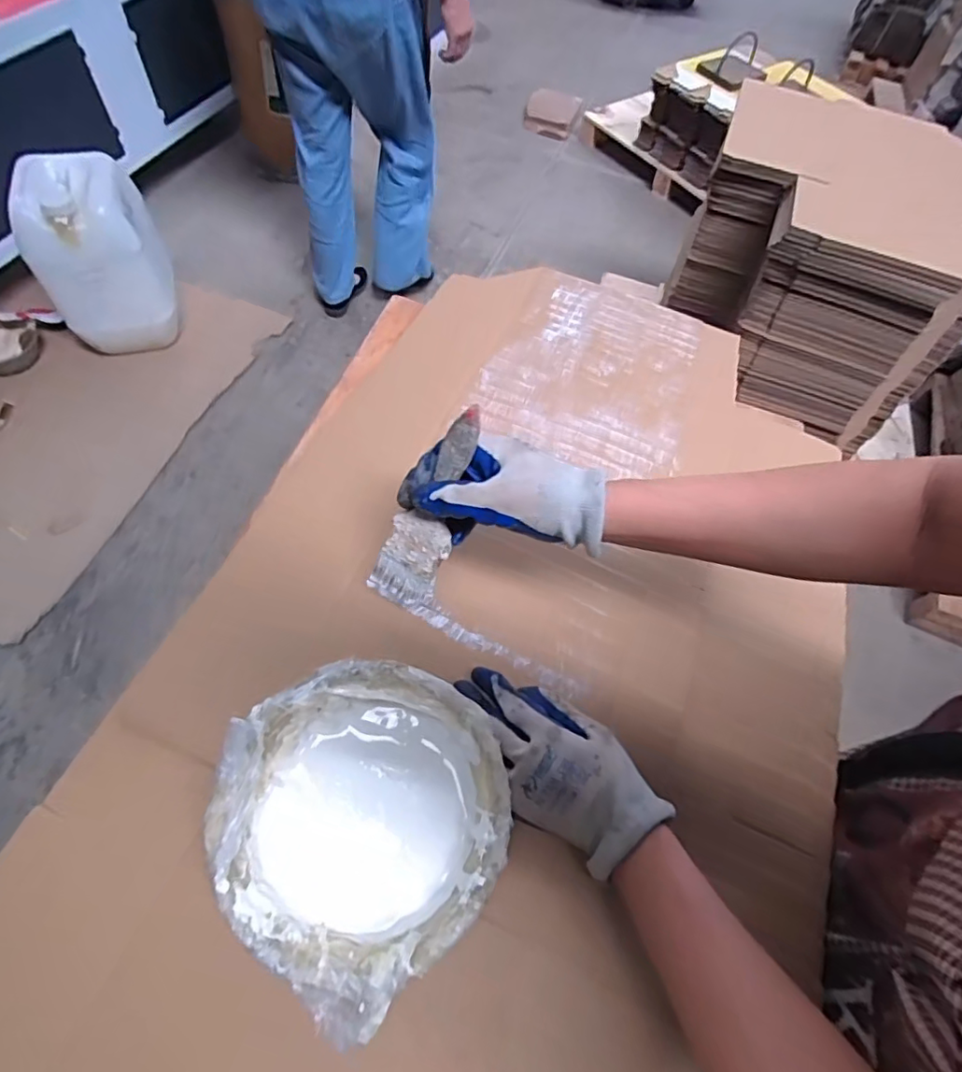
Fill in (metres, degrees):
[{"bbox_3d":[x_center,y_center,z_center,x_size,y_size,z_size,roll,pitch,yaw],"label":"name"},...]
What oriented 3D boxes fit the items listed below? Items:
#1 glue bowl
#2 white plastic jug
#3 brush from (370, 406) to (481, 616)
[{"bbox_3d":[-0.079,0.190,0.388,0.183,0.056,0.186,2,60,-3],"label":"glue bowl"},{"bbox_3d":[-1.007,-0.729,1.491,0.316,0.411,0.228,-23,65,-18],"label":"white plastic jug"},{"bbox_3d":[-0.039,-0.016,0.426,0.051,0.177,0.010,34,31,15],"label":"brush"}]

